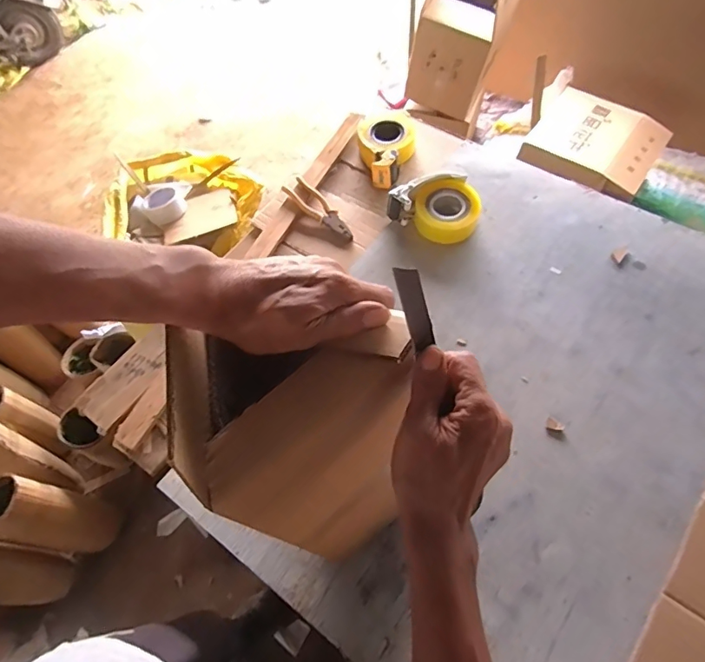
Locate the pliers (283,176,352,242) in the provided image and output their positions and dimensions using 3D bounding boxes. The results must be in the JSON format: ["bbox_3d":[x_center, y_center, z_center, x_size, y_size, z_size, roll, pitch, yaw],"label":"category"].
[{"bbox_3d":[-0.062,-0.248,0.998,0.051,0.018,0.186,-41,64,-18],"label":"pliers"}]

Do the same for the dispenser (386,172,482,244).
[{"bbox_3d":[0.172,-0.252,0.966,0.163,0.075,0.131,31,67,20],"label":"dispenser"}]

